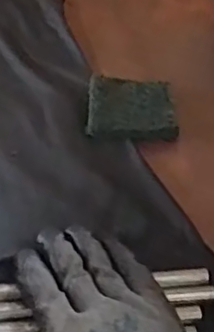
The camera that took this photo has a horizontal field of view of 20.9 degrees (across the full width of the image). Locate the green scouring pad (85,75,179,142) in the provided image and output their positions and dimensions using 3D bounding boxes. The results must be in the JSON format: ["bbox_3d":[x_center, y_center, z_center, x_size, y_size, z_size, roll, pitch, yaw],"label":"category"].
[{"bbox_3d":[0.022,-0.053,0.519,0.076,0.007,0.080,1,48,0],"label":"green scouring pad"}]

